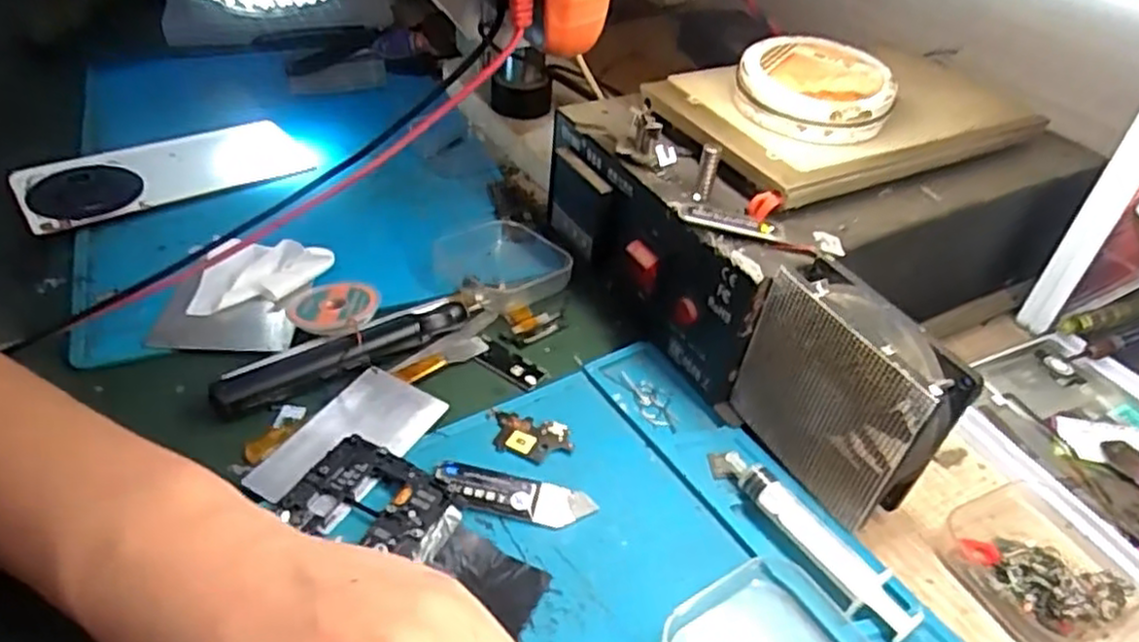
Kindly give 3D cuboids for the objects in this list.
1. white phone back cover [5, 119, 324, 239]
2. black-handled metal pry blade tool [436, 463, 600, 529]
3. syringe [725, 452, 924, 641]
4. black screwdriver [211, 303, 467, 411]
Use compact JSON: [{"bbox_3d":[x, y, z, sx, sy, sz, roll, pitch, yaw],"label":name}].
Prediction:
[{"bbox_3d":[-0.249,-0.095,0.468,0.163,0.007,0.078,-24,49,-30],"label":"white phone back cover"},{"bbox_3d":[-0.022,0.071,0.305,0.064,0.006,0.019,10,41,6],"label":"black-handled metal pry blade tool"},{"bbox_3d":[0.096,0.085,0.292,0.017,0.014,0.090,-21,47,-27],"label":"syringe"},{"bbox_3d":[-0.103,0.015,0.351,0.121,0.015,0.013,-22,47,-28],"label":"black screwdriver"}]

